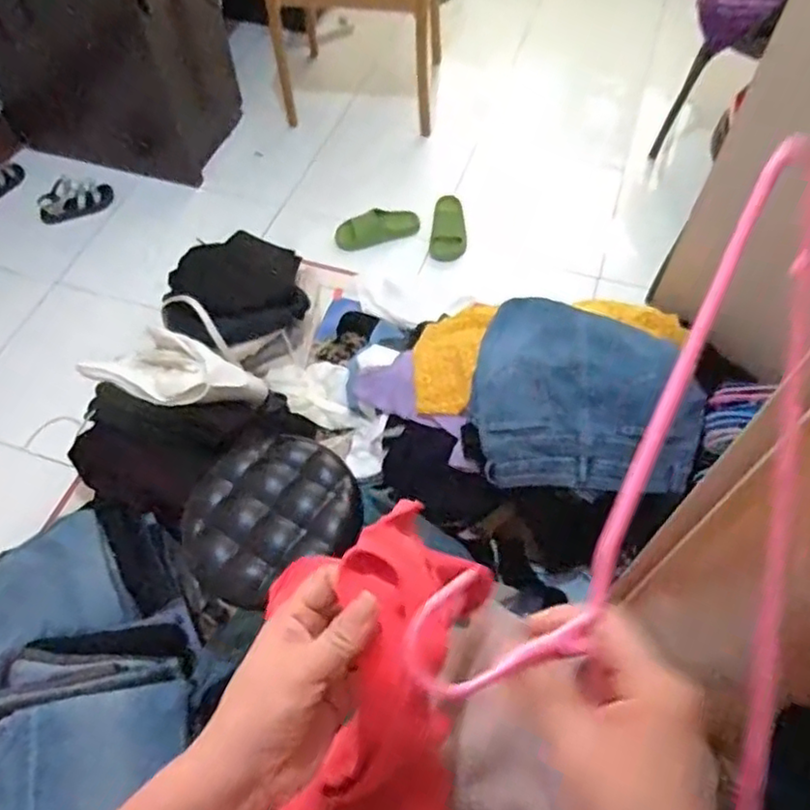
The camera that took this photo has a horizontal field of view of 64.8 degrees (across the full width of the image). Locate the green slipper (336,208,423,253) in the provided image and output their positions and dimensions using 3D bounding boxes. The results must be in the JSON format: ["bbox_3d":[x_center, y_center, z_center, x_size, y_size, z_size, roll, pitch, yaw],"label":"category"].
[{"bbox_3d":[-0.086,-0.531,1.902,0.248,0.066,0.097,-9,58,11],"label":"green slipper"}]

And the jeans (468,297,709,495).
[{"bbox_3d":[0.314,-0.022,1.174,0.370,0.195,0.308,11,59,7],"label":"jeans"}]

